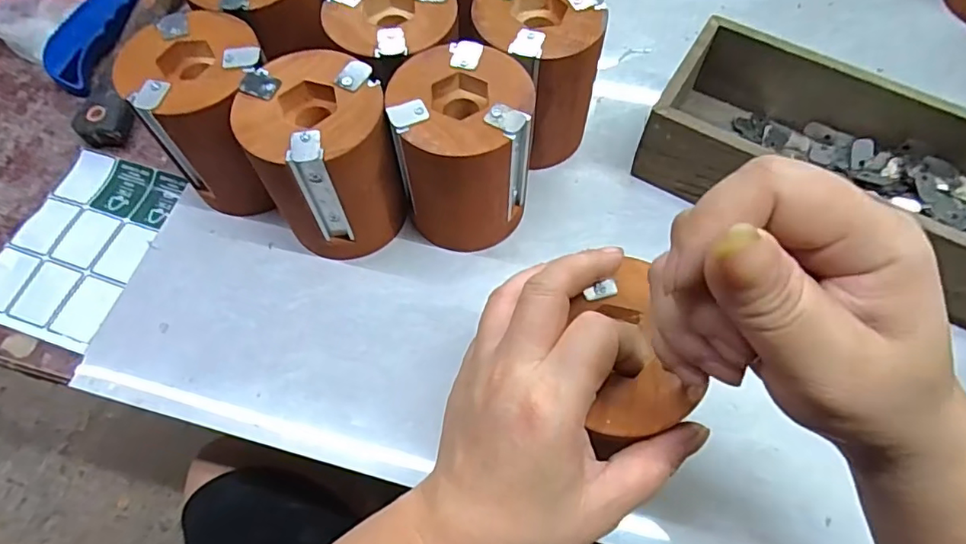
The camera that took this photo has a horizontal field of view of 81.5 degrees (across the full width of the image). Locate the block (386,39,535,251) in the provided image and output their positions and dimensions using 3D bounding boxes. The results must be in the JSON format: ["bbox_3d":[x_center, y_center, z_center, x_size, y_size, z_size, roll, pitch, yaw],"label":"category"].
[{"bbox_3d":[-0.012,-0.070,0.342,0.072,0.102,0.084,-10,65,-3],"label":"block"}]

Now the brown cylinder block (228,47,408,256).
[{"bbox_3d":[-0.091,-0.066,0.338,0.076,0.099,0.087,-16,65,-6],"label":"brown cylinder block"}]

